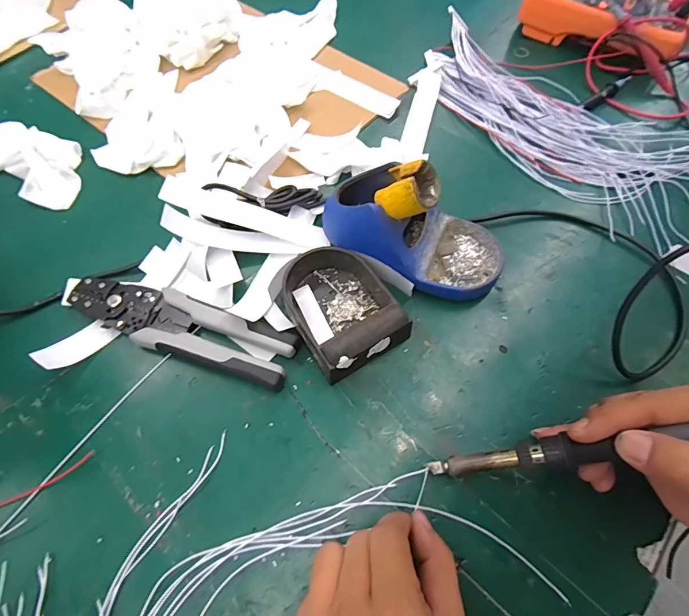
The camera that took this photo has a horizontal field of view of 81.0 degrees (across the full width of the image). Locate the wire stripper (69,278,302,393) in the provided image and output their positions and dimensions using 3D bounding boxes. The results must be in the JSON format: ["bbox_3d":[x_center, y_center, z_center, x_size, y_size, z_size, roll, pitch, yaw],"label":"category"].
[{"bbox_3d":[-0.134,0.014,0.329,0.194,0.016,0.049,19,65,10],"label":"wire stripper"}]

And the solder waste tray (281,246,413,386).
[{"bbox_3d":[-0.006,-0.003,0.325,0.078,0.035,0.110,-31,67,-14],"label":"solder waste tray"}]

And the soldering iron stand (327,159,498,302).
[{"bbox_3d":[0.056,-0.069,0.329,0.158,0.082,0.079,19,65,10],"label":"soldering iron stand"}]

